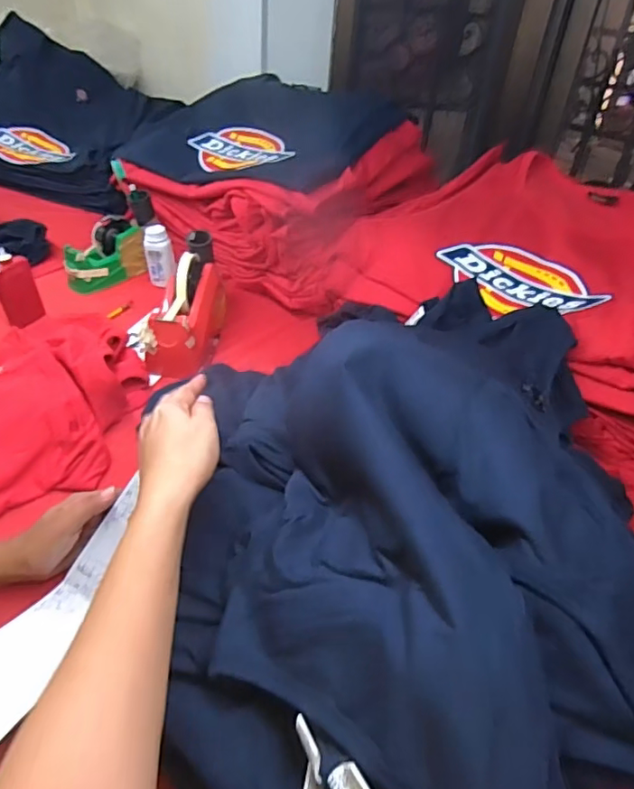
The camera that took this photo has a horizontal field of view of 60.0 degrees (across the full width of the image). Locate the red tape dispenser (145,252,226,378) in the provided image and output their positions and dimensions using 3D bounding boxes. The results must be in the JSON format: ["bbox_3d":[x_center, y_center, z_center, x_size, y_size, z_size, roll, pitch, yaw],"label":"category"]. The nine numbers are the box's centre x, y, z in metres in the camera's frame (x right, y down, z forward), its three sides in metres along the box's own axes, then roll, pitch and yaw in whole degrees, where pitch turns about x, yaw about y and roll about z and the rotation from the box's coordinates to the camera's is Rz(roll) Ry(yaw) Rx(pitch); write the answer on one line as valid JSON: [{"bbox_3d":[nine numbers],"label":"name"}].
[{"bbox_3d":[-0.189,-0.123,0.804,0.078,0.111,0.176,8,39,1],"label":"red tape dispenser"}]

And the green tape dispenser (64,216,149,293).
[{"bbox_3d":[-0.366,-0.240,0.952,0.070,0.087,0.137,31,45,27],"label":"green tape dispenser"}]

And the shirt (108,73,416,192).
[{"bbox_3d":[-0.122,-0.488,1.042,0.539,0.151,0.345,31,45,27],"label":"shirt"}]

